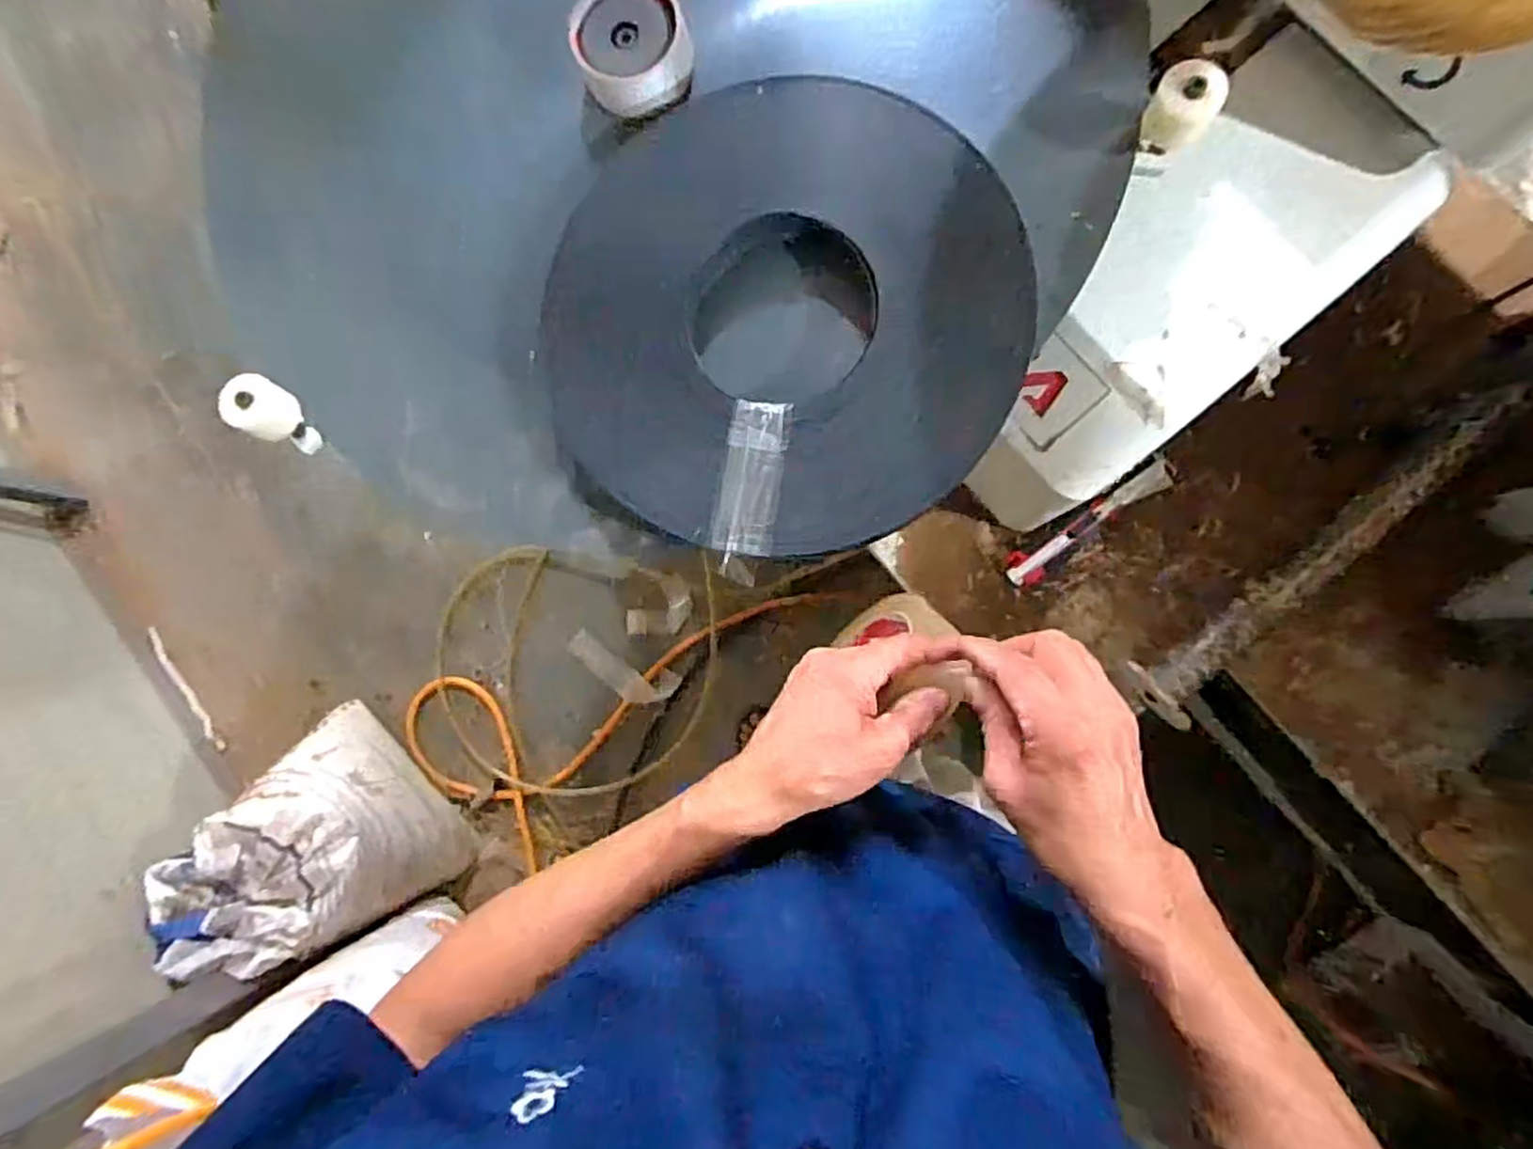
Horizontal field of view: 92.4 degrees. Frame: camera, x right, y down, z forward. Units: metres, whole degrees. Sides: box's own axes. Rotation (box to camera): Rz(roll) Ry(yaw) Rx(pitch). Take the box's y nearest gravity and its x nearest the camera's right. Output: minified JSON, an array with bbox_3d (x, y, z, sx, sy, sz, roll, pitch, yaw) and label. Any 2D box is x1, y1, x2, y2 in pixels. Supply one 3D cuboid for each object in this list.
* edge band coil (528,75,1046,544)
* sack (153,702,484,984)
[{"bbox_3d":[0.006,-0.180,0.512,0.325,0.032,0.325,-1,85,6],"label":"edge band coil"},{"bbox_3d":[-0.812,0.471,1.313,0.305,0.342,0.381,-37,82,2],"label":"sack"}]

